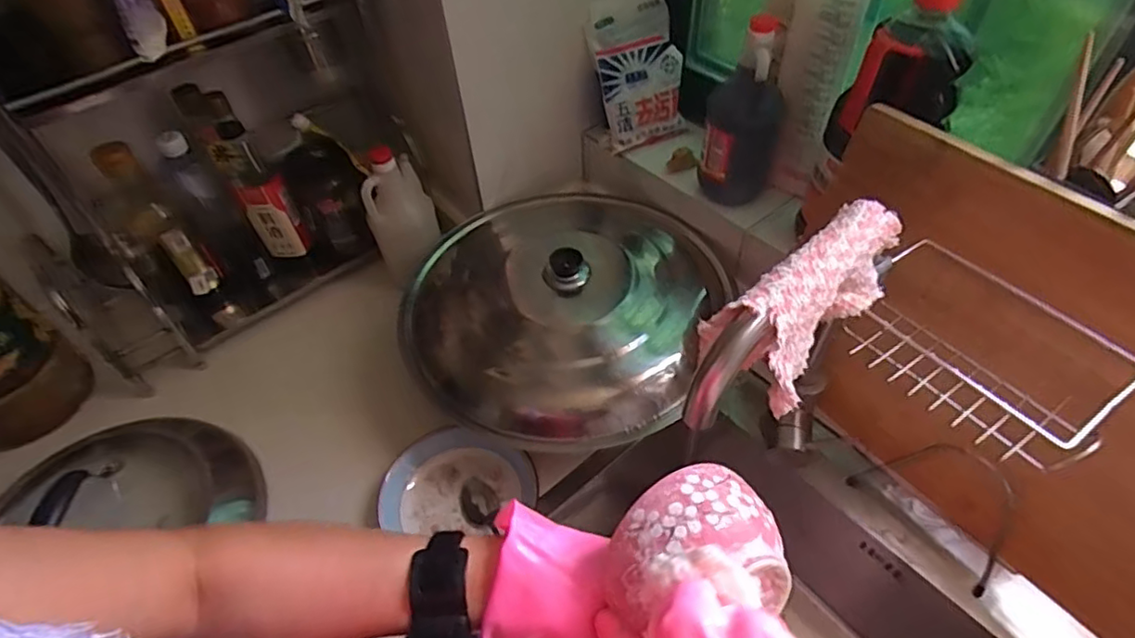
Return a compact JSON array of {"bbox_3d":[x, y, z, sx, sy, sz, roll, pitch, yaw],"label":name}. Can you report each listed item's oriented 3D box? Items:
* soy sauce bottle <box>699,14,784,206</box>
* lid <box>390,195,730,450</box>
[{"bbox_3d":[0.210,-0.241,0.714,0.086,0.204,0.075,14,53,16],"label":"soy sauce bottle"},{"bbox_3d":[-0.009,-0.023,0.762,0.363,0.130,0.370,-2,50,3],"label":"lid"}]

